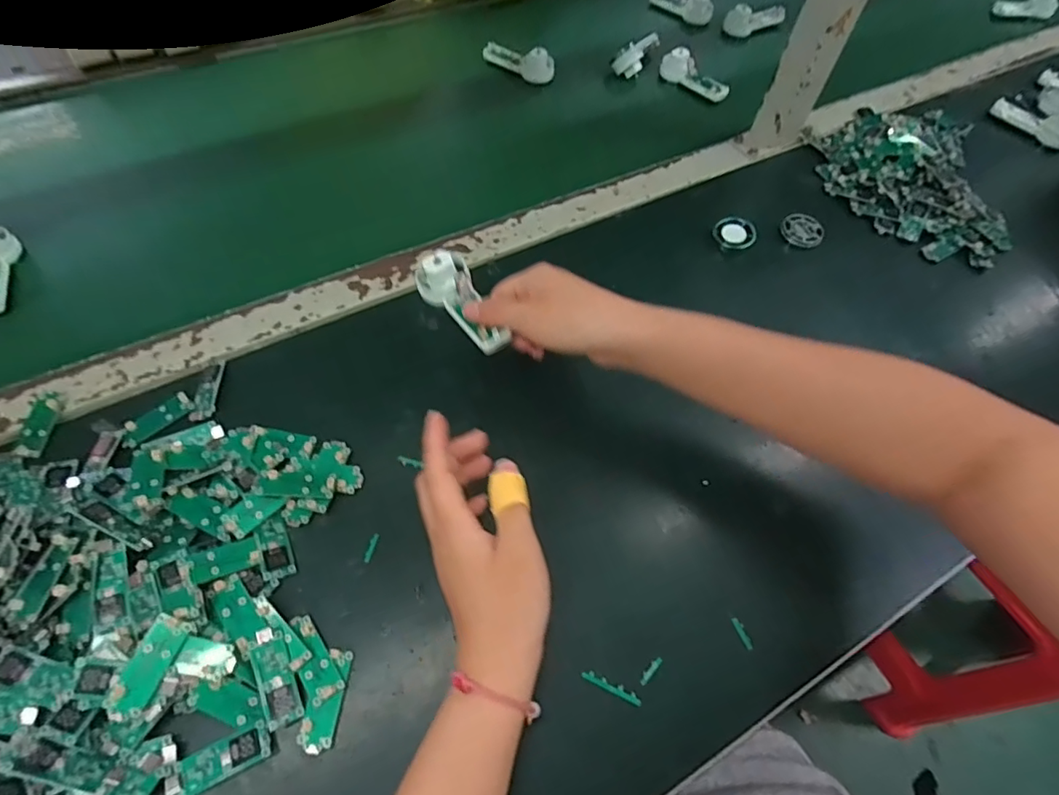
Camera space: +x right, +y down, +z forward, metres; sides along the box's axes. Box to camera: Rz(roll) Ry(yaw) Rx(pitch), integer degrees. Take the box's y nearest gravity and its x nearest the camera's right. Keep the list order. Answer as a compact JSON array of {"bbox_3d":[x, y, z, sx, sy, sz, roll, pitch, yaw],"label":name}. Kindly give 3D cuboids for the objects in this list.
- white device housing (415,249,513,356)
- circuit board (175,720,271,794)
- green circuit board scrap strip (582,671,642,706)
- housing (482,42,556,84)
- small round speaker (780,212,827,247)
[{"bbox_3d":[-0.046,-0.066,0.384,0.037,0.025,0.086,-28,72,-18],"label":"white device housing"},{"bbox_3d":[-0.165,0.196,0.291,0.046,0.004,0.019,-21,64,-15],"label":"circuit board"},{"bbox_3d":[0.050,0.174,0.324,0.037,0.004,0.006,25,62,9],"label":"green circuit board scrap strip"},{"bbox_3d":[-0.015,-0.409,0.660,0.092,0.041,0.030,21,60,9],"label":"housing"},{"bbox_3d":[0.269,-0.164,0.531,0.040,0.013,0.034,32,63,13],"label":"small round speaker"}]

